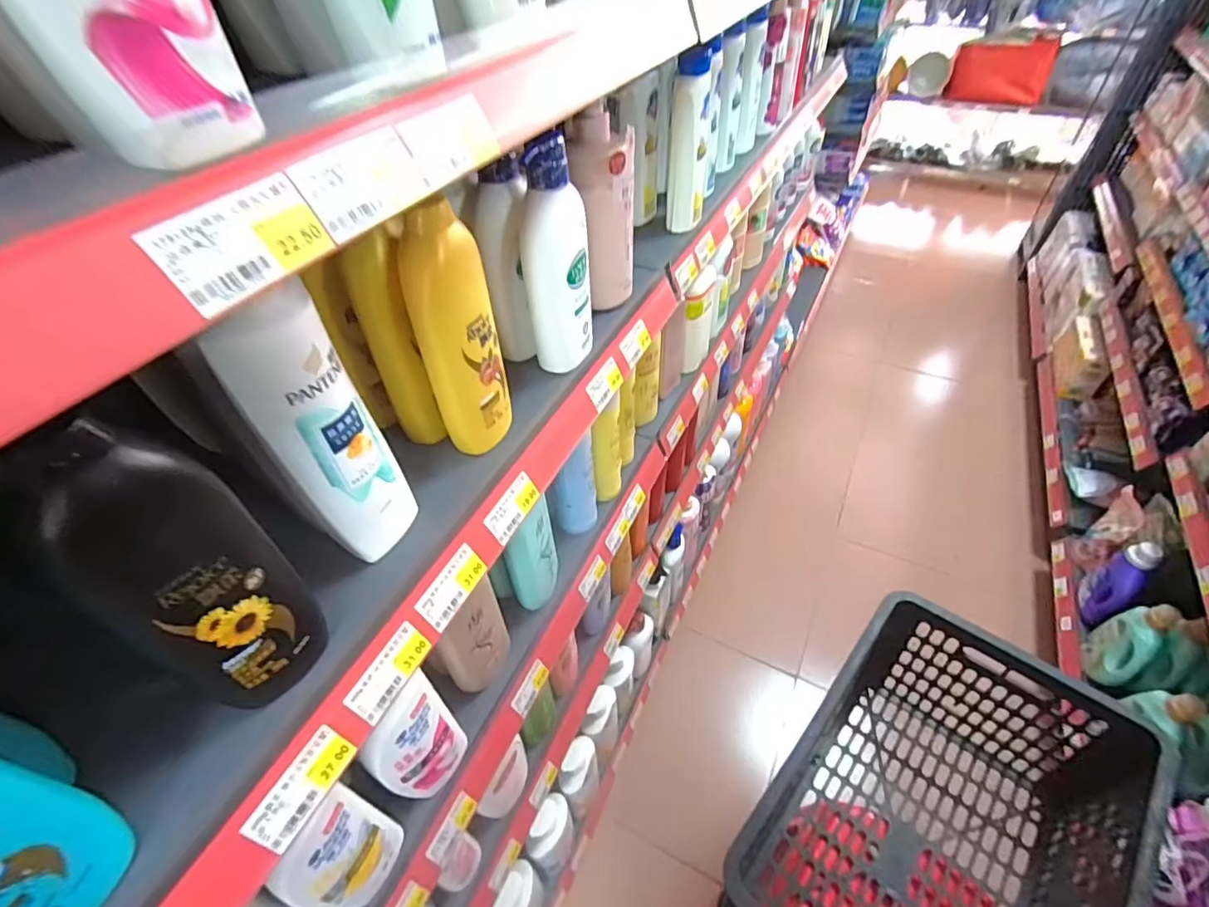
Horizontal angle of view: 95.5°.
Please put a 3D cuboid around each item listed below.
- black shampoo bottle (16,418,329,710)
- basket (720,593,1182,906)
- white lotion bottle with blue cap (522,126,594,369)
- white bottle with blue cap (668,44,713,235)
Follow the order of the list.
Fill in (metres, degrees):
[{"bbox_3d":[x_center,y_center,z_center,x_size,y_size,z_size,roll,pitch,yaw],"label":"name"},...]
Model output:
[{"bbox_3d":[-0.214,0.065,0.284,0.055,0.209,0.069,21,50,20],"label":"black shampoo bottle"},{"bbox_3d":[0.437,0.508,0.754,0.355,0.279,0.528,34,56,29],"label":"basket"},{"bbox_3d":[-0.042,-0.170,0.494,0.055,0.198,0.053,-1,46,0],"label":"white lotion bottle with blue cap"},{"bbox_3d":[0.111,-0.402,0.714,0.046,0.201,0.050,10,47,11],"label":"white bottle with blue cap"}]

